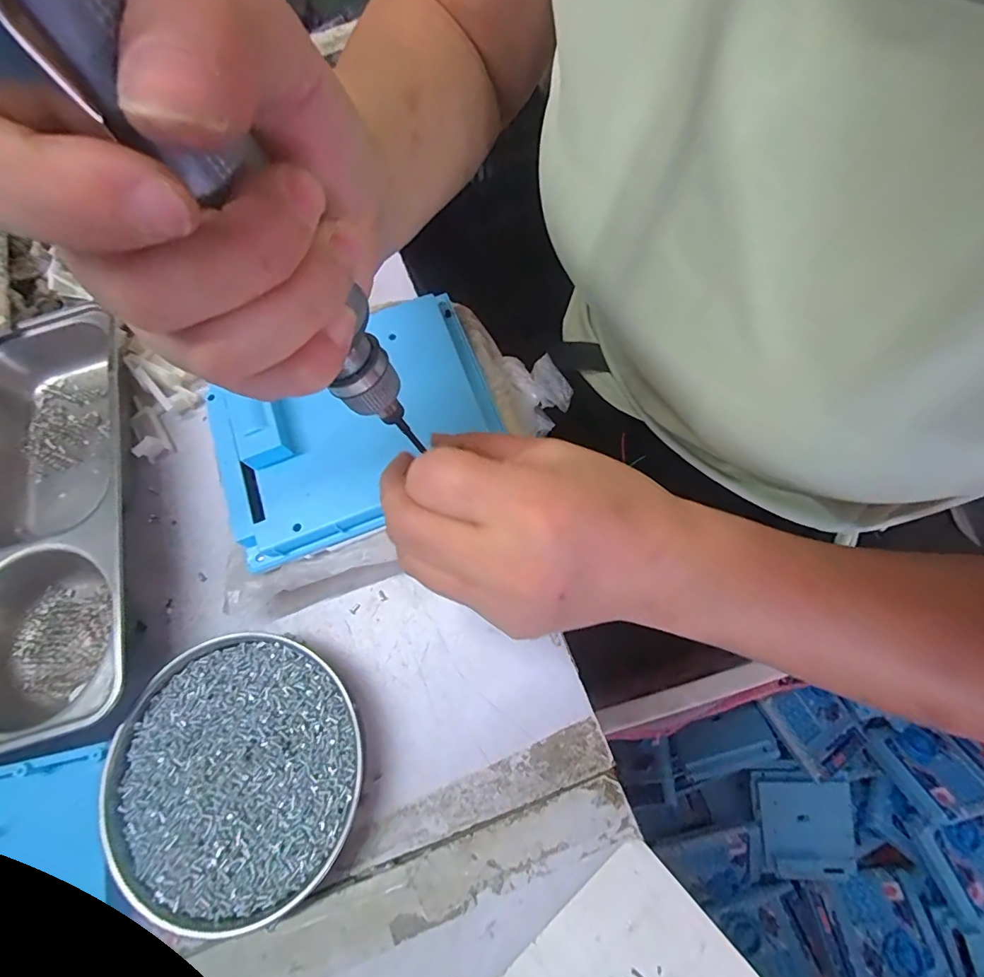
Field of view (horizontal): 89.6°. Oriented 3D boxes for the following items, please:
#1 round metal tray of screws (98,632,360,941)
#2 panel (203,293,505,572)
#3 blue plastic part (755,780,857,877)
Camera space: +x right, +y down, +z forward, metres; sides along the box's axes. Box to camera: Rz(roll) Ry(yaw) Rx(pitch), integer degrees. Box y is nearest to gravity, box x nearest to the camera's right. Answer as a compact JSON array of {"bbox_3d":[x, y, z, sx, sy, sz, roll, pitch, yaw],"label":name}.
[{"bbox_3d":[-0.137,0.152,0.266,0.132,0.021,0.130,-1,71,4],"label":"round metal tray of screws"},{"bbox_3d":[-0.079,-0.037,0.284,0.159,0.029,0.112,-23,71,-7],"label":"panel"},{"bbox_3d":[0.458,0.495,0.720,0.128,0.027,0.122,-3,71,3],"label":"blue plastic part"}]

